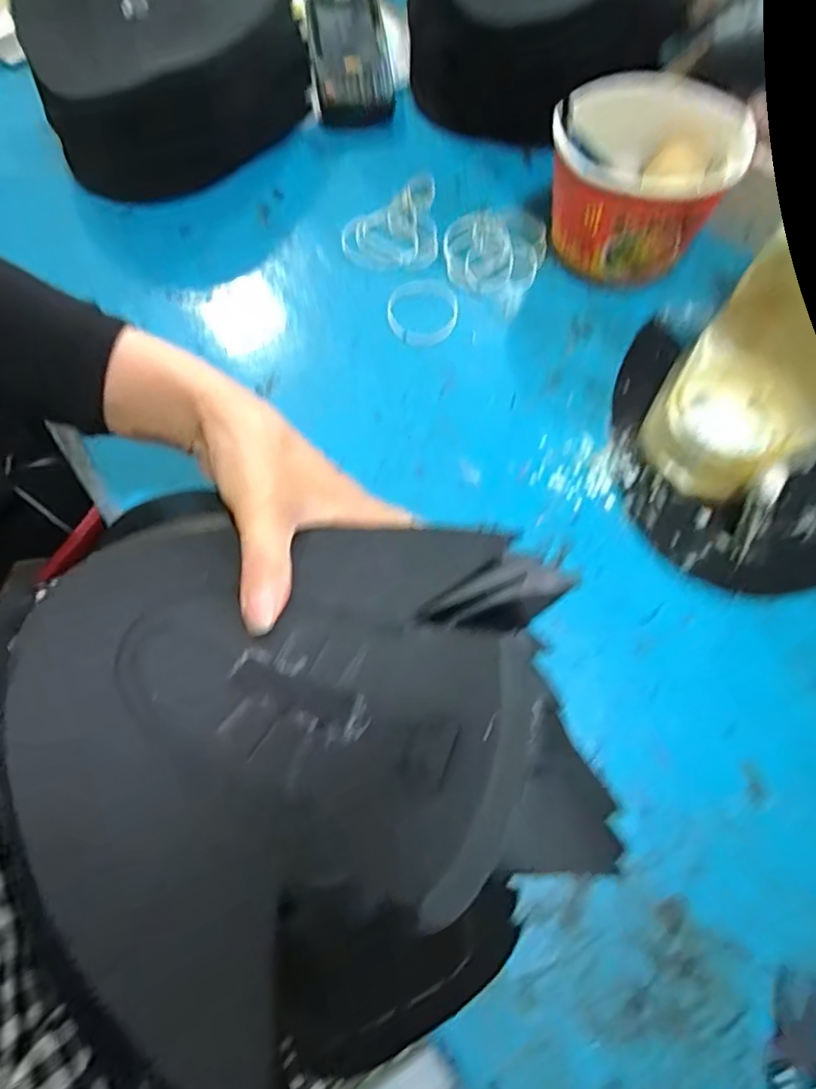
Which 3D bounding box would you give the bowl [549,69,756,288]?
[{"bbox_3d":[0.161,-0.257,0.408,0.119,0.087,0.117,0,67,1],"label":"bowl"}]

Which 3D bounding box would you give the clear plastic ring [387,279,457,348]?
[{"bbox_3d":[0.011,-0.170,0.416,0.051,0.004,0.061,-3,67,0],"label":"clear plastic ring"}]

